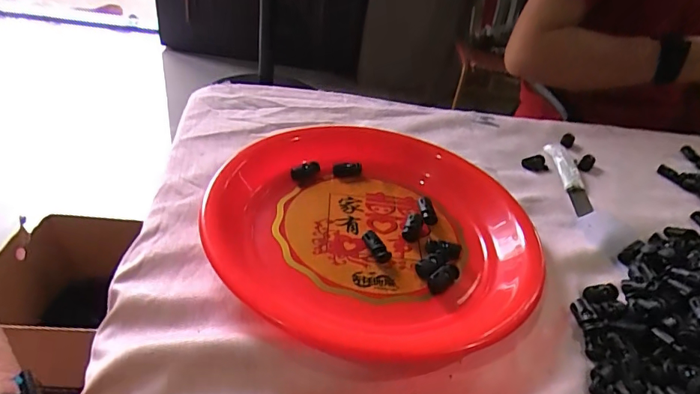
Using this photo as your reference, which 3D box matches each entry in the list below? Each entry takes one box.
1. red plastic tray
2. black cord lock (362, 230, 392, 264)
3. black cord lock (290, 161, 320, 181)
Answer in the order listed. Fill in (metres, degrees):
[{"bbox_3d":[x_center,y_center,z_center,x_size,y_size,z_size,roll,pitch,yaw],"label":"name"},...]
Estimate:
[{"bbox_3d":[0.013,0.011,0.371,0.243,0.037,0.251,0,38,-9],"label":"red plastic tray"},{"bbox_3d":[0.020,0.038,0.352,0.011,0.010,0.029,-23,64,-34],"label":"black cord lock"},{"bbox_3d":[-0.042,-0.024,0.427,0.027,0.011,0.014,-18,44,-30],"label":"black cord lock"}]

